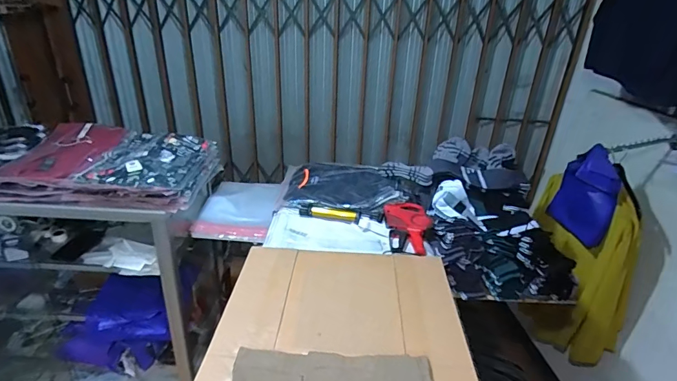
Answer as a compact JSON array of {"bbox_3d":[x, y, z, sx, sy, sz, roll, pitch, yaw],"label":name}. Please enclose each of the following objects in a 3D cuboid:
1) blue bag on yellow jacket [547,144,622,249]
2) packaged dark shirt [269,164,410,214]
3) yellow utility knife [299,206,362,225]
[{"bbox_3d":[0.901,0.007,1.466,0.063,0.324,0.226,-3,27,-12],"label":"blue bag on yellow jacket"},{"bbox_3d":[0.004,-0.017,1.342,0.392,0.060,0.262,4,27,2],"label":"packaged dark shirt"},{"bbox_3d":[-0.026,0.073,1.228,0.185,0.022,0.046,8,27,10],"label":"yellow utility knife"}]

